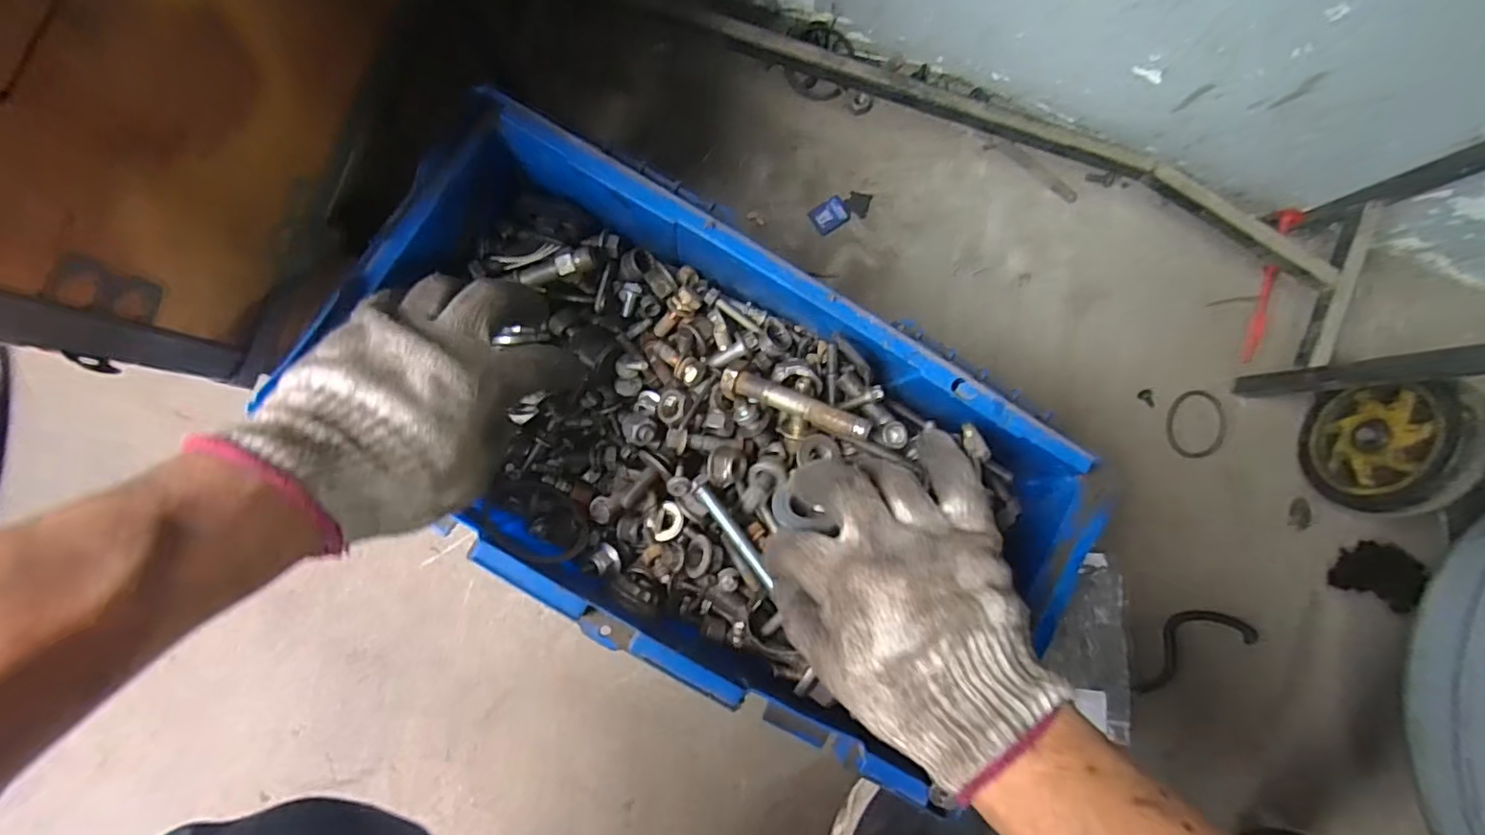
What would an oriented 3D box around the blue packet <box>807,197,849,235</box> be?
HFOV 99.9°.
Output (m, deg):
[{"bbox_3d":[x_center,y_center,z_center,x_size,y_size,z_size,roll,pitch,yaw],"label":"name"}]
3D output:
[{"bbox_3d":[0.076,-0.176,0.541,0.033,0.004,0.025,-36,90,-8],"label":"blue packet"}]

